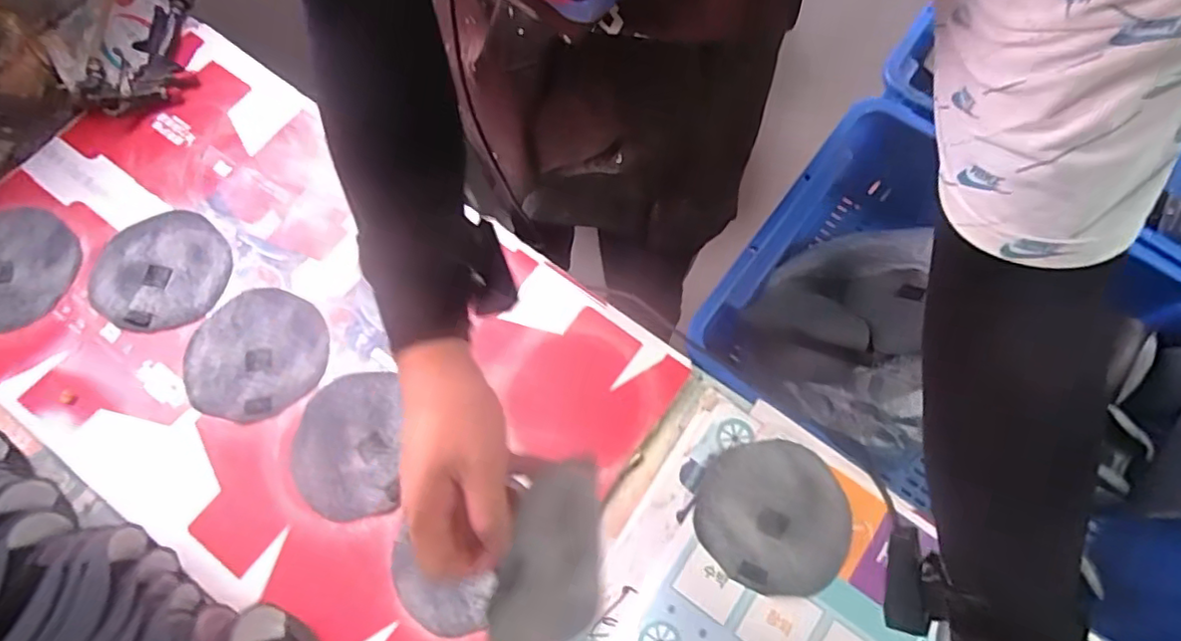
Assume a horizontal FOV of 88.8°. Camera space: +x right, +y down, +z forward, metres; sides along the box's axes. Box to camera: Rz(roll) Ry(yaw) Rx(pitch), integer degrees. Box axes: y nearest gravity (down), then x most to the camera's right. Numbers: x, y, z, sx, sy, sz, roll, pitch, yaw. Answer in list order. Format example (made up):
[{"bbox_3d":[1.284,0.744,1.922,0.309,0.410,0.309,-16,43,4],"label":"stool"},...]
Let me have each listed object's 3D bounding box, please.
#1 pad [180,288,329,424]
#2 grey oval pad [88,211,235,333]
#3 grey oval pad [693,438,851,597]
[{"bbox_3d":[-0.360,0.034,0.646,0.147,0.006,0.141,14,71,4],"label":"pad"},{"bbox_3d":[-0.485,-0.057,0.682,0.148,0.021,0.140,12,71,4],"label":"grey oval pad"},{"bbox_3d":[0.181,0.191,0.597,0.144,0.012,0.140,20,72,7],"label":"grey oval pad"}]

